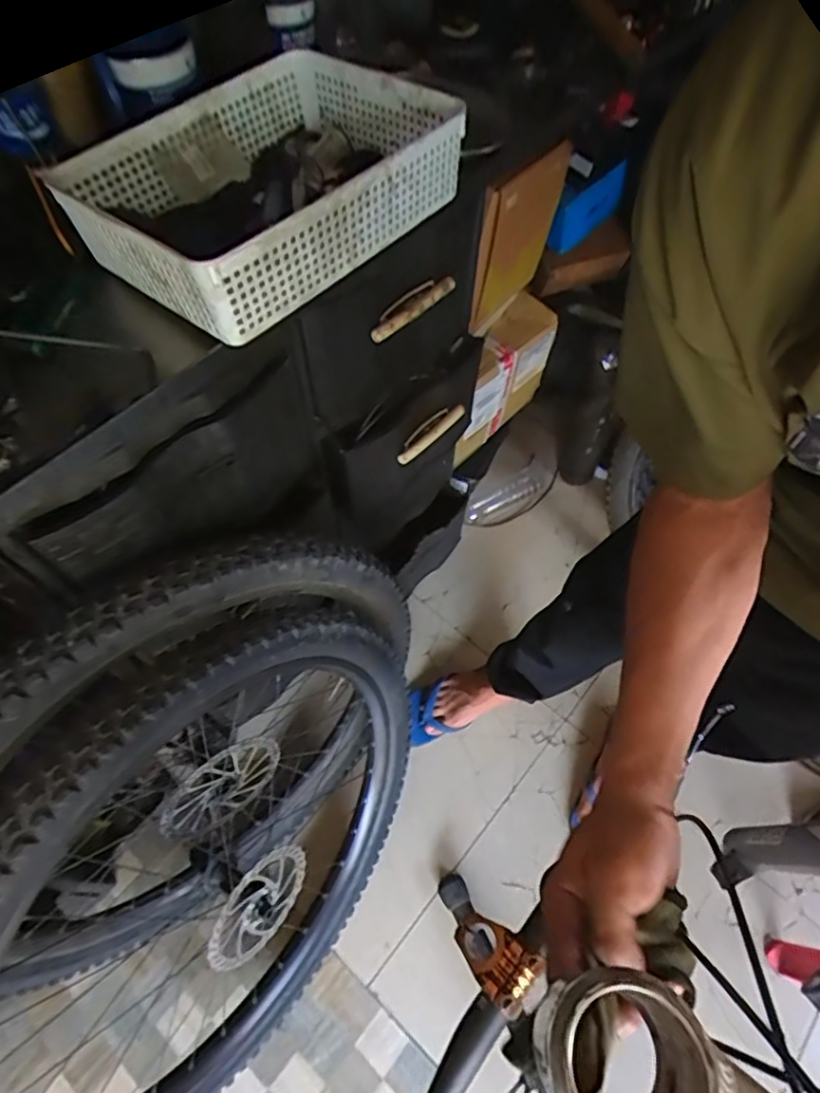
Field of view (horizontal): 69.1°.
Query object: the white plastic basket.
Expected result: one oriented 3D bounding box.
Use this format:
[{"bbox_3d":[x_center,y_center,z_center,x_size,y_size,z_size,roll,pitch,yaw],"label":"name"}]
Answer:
[{"bbox_3d":[-0.146,-0.366,0.599,0.257,0.093,0.336,38,67,17],"label":"white plastic basket"}]

